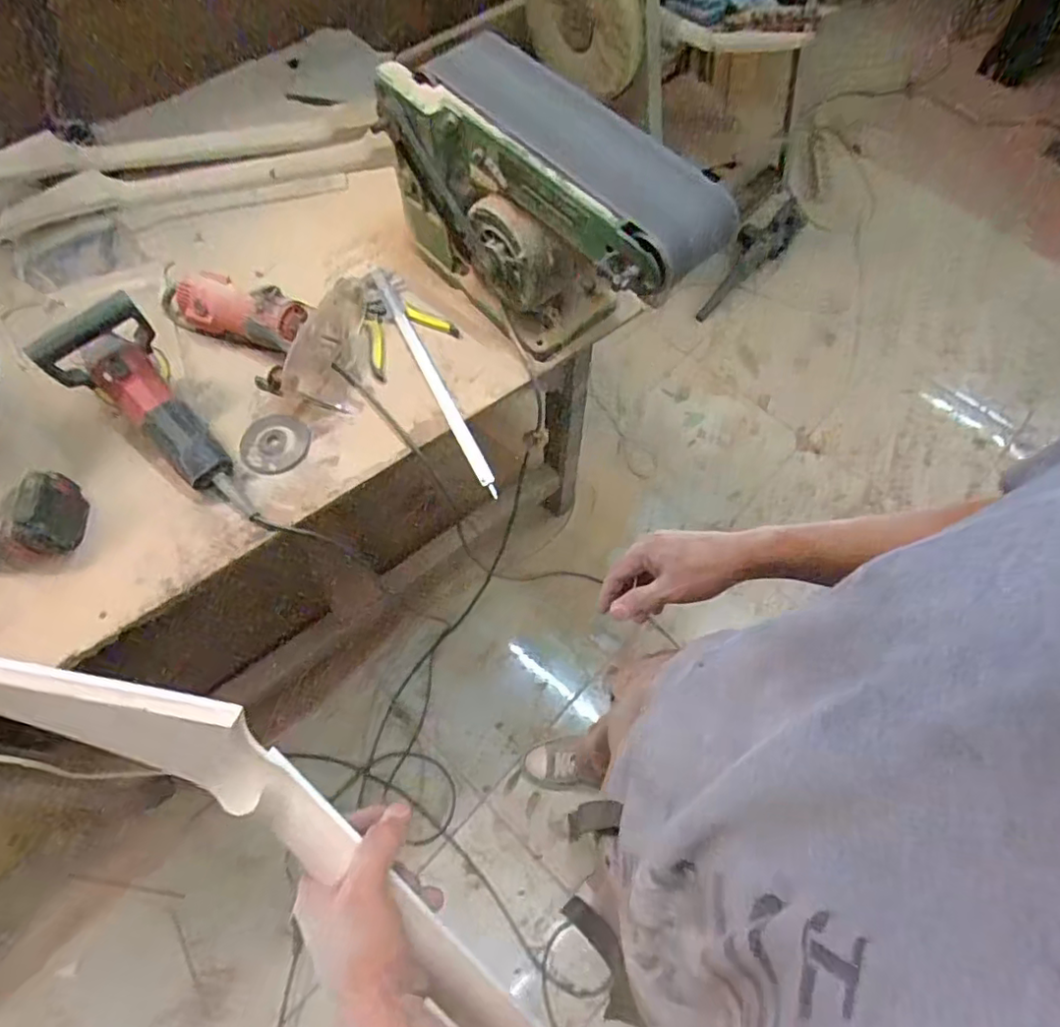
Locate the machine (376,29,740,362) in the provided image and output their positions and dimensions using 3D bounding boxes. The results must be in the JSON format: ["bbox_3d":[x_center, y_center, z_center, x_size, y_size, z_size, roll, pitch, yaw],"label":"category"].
[{"bbox_3d":[0.040,-0.393,0.803,0.416,0.285,0.242,42,72,16],"label":"machine"}]

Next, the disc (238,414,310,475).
[{"bbox_3d":[-0.335,-0.094,0.808,0.086,0.004,0.090,0,66,0],"label":"disc"}]

